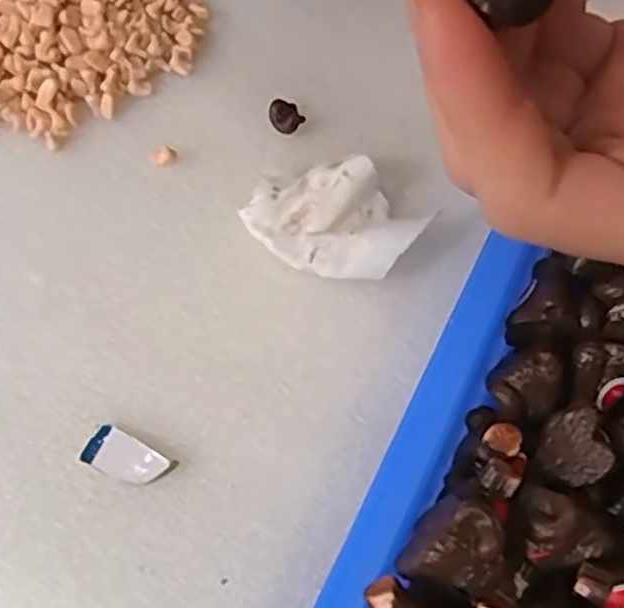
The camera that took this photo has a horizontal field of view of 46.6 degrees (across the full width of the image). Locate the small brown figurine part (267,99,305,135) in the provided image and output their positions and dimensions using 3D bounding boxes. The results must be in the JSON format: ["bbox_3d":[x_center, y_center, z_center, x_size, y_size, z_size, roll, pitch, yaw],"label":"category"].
[{"bbox_3d":[-0.009,-0.058,0.227,0.008,0.007,0.012,-34,71,-16],"label":"small brown figurine part"}]

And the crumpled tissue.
[{"bbox_3d":[0.006,-0.024,0.207,0.047,0.016,0.033,32,68,12],"label":"crumpled tissue"}]

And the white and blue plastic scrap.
[{"bbox_3d":[-0.047,0.039,0.183,0.021,0.004,0.011,25,68,10],"label":"white and blue plastic scrap"}]

